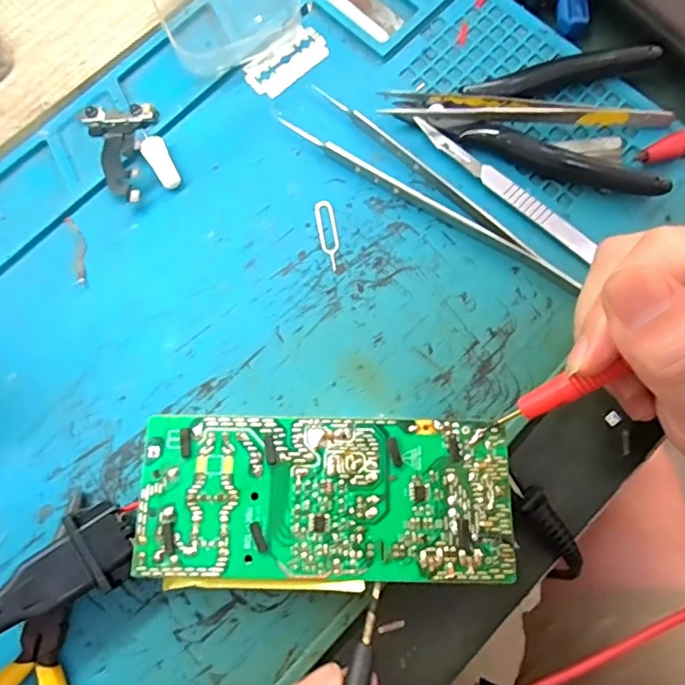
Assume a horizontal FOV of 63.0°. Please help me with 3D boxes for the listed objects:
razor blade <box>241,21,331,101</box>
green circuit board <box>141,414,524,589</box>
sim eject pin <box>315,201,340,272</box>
[{"bbox_3d":[-0.027,-0.135,0.270,0.042,0.004,0.021,-40,86,-8],"label":"razor blade"},{"bbox_3d":[-0.006,0.058,0.212,0.131,0.026,0.055,1,77,1],"label":"green circuit board"},{"bbox_3d":[-0.006,-0.049,0.248,0.008,0.004,0.033,-11,77,-2],"label":"sim eject pin"}]

